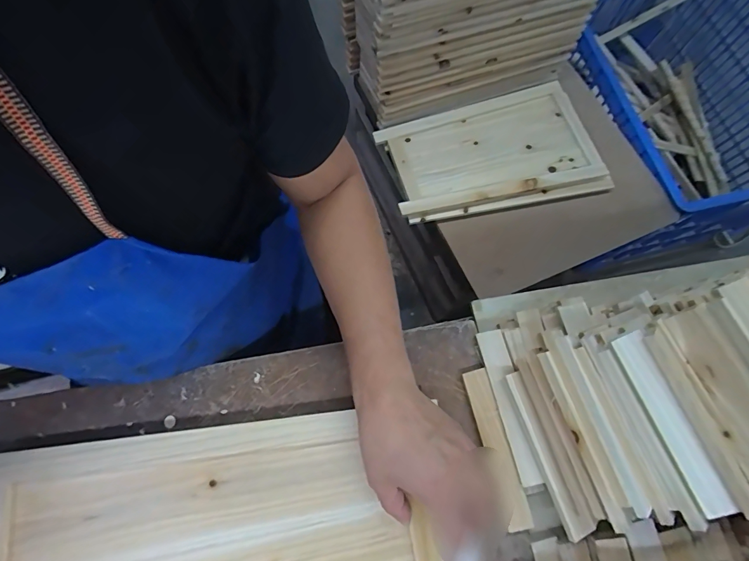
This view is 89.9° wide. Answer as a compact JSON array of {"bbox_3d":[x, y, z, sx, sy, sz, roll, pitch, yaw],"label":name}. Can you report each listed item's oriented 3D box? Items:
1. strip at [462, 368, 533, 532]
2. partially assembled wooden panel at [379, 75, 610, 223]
[{"bbox_3d":[0.126,0.173,0.392,0.025,0.011,0.155,-13,72,-7],"label":"strip"},{"bbox_3d":[0.256,-0.281,0.833,0.452,0.041,0.276,-15,73,-7],"label":"partially assembled wooden panel"}]

